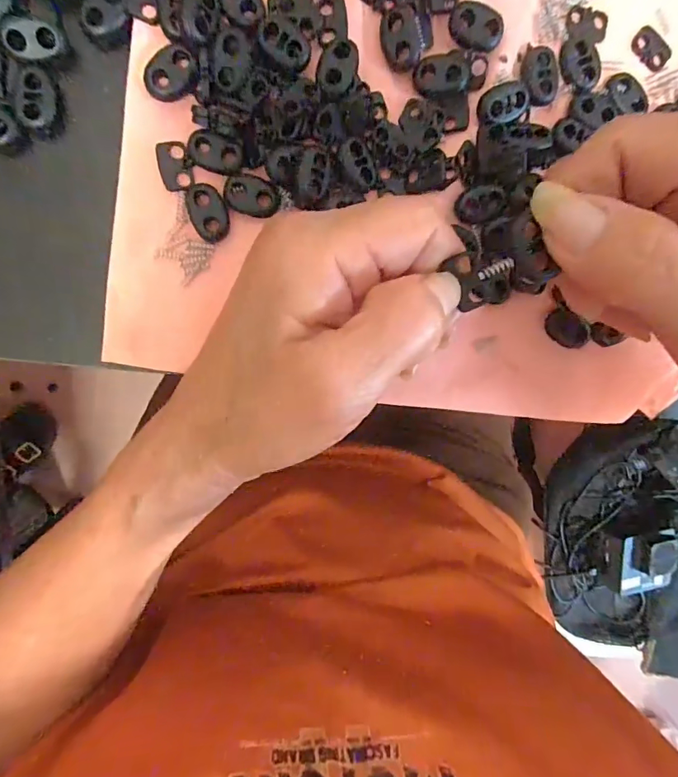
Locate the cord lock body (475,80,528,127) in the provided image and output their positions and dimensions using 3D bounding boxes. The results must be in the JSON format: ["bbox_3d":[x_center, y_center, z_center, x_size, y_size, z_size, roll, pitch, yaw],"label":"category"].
[{"bbox_3d":[0.066,-0.115,0.186,0.021,0.007,0.014,-24,101,-4],"label":"cord lock body"}]

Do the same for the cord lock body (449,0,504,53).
[{"bbox_3d":[0.055,-0.144,0.182,0.022,0.004,0.015,24,95,-11],"label":"cord lock body"}]

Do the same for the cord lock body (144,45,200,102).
[{"bbox_3d":[-0.062,-0.117,0.169,0.021,0.004,0.016,-32,101,-2],"label":"cord lock body"}]

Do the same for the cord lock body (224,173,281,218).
[{"bbox_3d":[-0.035,-0.077,0.183,0.022,0.004,0.014,16,96,-10],"label":"cord lock body"}]

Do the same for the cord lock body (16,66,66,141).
[{"bbox_3d":[-0.110,-0.105,0.169,0.014,0.005,0.022,1,98,-8],"label":"cord lock body"}]

